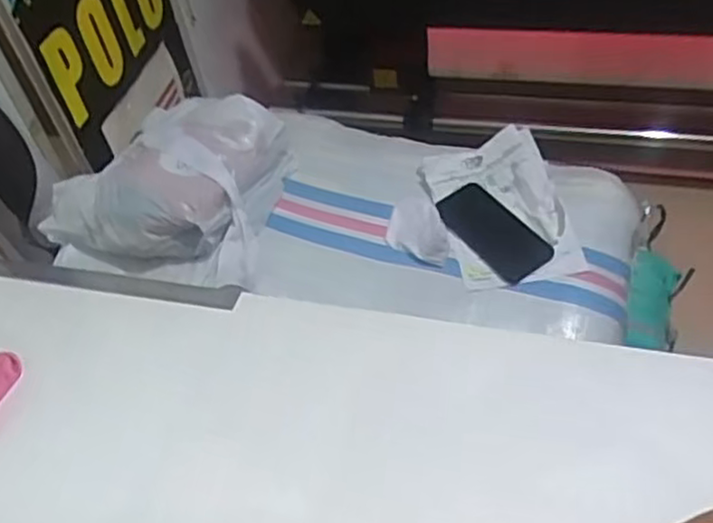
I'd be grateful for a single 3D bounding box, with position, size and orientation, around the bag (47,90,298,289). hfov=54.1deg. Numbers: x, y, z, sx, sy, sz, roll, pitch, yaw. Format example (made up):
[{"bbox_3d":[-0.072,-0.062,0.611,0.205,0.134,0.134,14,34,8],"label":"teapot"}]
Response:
[{"bbox_3d":[-0.280,-0.129,1.036,0.319,0.100,0.303,5,48,14],"label":"bag"}]

